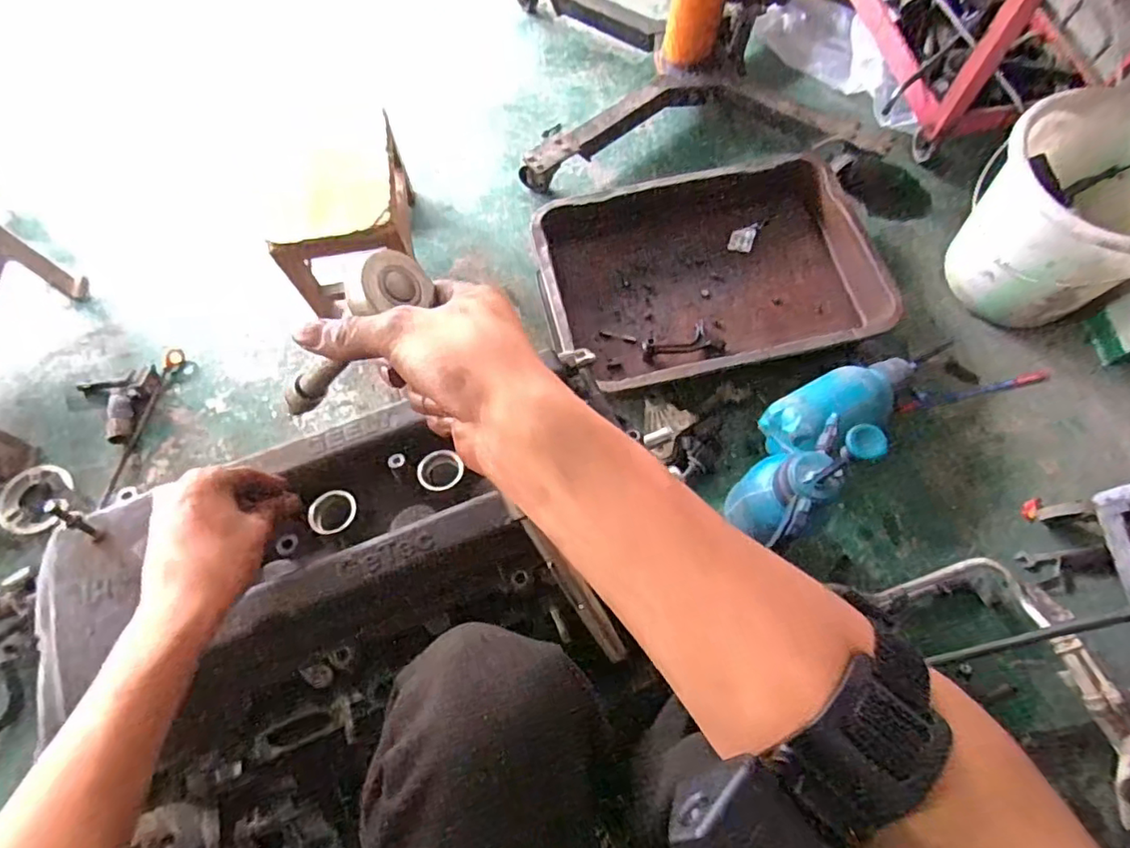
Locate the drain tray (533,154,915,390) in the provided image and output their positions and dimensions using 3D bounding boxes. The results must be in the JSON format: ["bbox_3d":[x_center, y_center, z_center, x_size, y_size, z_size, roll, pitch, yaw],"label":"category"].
[{"bbox_3d":[0.290,-0.303,1.192,0.670,0.118,0.447,-13,68,-7],"label":"drain tray"}]

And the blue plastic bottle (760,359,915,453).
[{"bbox_3d":[0.507,-0.040,1.096,0.304,0.103,0.127,-28,72,-11],"label":"blue plastic bottle"}]

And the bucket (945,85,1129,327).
[{"bbox_3d":[0.934,-0.369,1.146,0.326,0.342,0.323,-26,70,-12],"label":"bucket"}]

